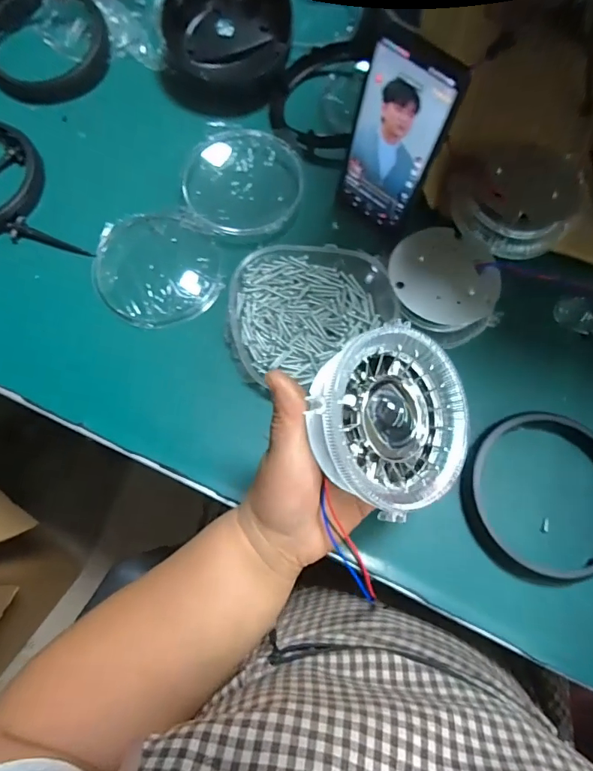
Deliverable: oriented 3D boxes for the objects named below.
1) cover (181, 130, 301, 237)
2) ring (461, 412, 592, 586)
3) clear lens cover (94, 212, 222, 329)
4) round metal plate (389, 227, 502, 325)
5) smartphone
[{"bbox_3d":[-0.051,-0.208,0.468,0.113,0.025,0.115,11,72,2],"label":"cover"},{"bbox_3d":[0.203,0.089,0.376,0.129,0.016,0.135,0,72,-1],"label":"ring"},{"bbox_3d":[-0.133,-0.115,0.441,0.115,0.016,0.118,-23,74,-9],"label":"clear lens cover"},{"bbox_3d":[0.132,-0.100,0.413,0.094,0.007,0.093,0,71,-1],"label":"round metal plate"},{"bbox_3d":[0.080,-0.200,0.389,0.079,0.162,0.005,40,68,10],"label":"smartphone"}]

